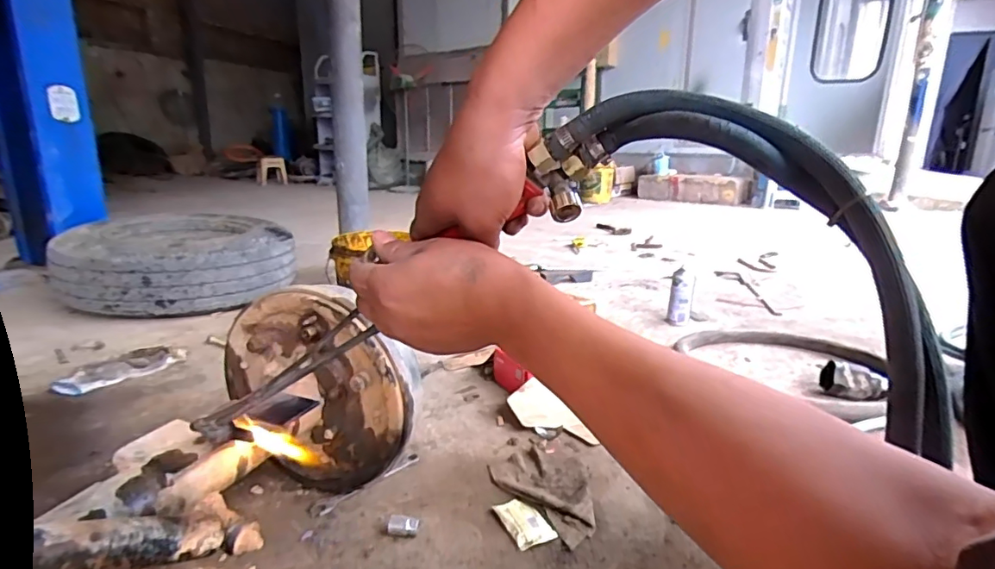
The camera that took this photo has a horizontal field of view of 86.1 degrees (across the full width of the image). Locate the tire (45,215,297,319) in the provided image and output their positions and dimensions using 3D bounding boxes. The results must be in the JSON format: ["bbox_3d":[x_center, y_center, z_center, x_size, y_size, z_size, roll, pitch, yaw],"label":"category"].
[{"bbox_3d":[-1.013,-0.068,1.686,0.523,0.219,0.591,9,17,30],"label":"tire"}]

